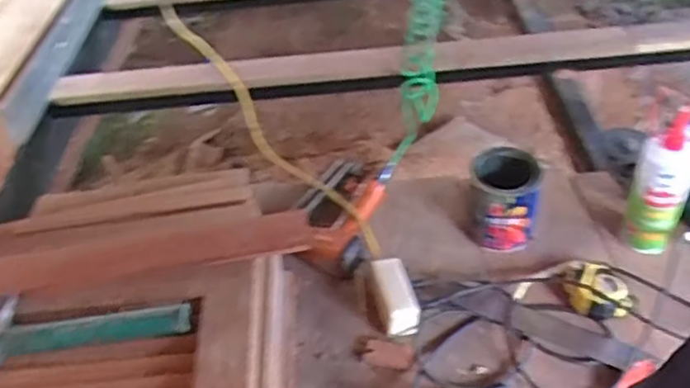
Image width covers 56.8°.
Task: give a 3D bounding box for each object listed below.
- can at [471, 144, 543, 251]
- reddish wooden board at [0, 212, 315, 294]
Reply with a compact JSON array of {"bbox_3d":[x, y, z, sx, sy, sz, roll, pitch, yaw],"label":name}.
[{"bbox_3d":[0.252,0.003,1.015,0.108,0.118,0.130,6,44,13],"label":"can"},{"bbox_3d":[-0.343,0.088,0.804,0.601,0.021,0.068,-9,43,-2],"label":"reddish wooden board"}]

